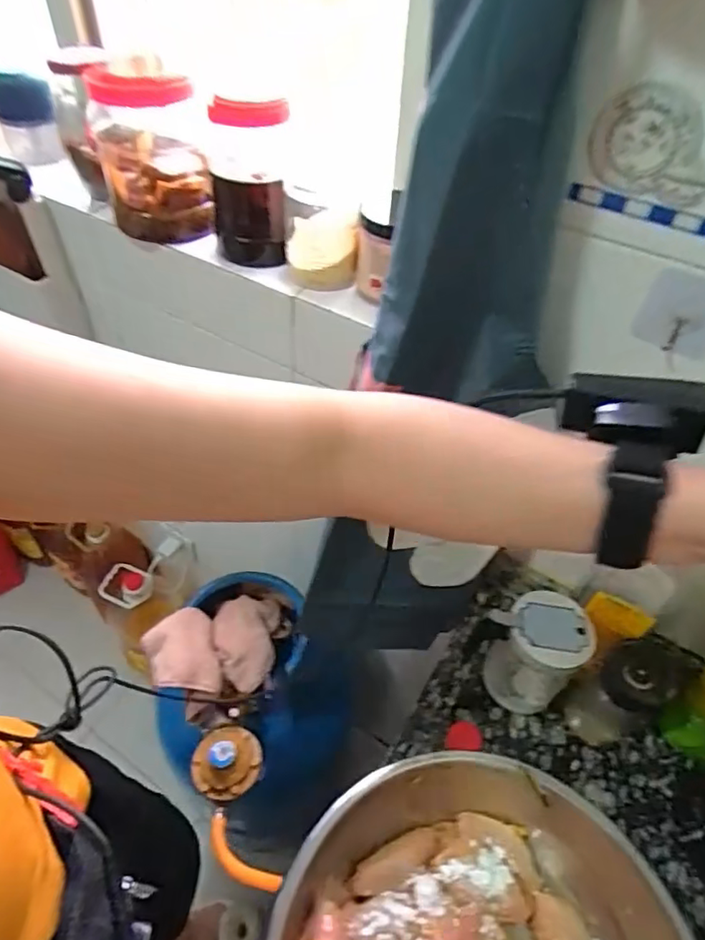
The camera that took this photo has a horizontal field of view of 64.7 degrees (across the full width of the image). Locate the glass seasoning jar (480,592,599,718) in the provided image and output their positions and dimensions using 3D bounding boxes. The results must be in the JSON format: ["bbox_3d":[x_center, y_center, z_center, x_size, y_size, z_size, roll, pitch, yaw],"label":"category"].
[{"bbox_3d":[0.186,0.188,0.571,0.077,0.131,0.076,2,47,-3],"label":"glass seasoning jar"}]

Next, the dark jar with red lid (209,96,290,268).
[{"bbox_3d":[-0.106,-0.288,0.573,0.071,0.168,0.095,-9,49,-12],"label":"dark jar with red lid"}]

